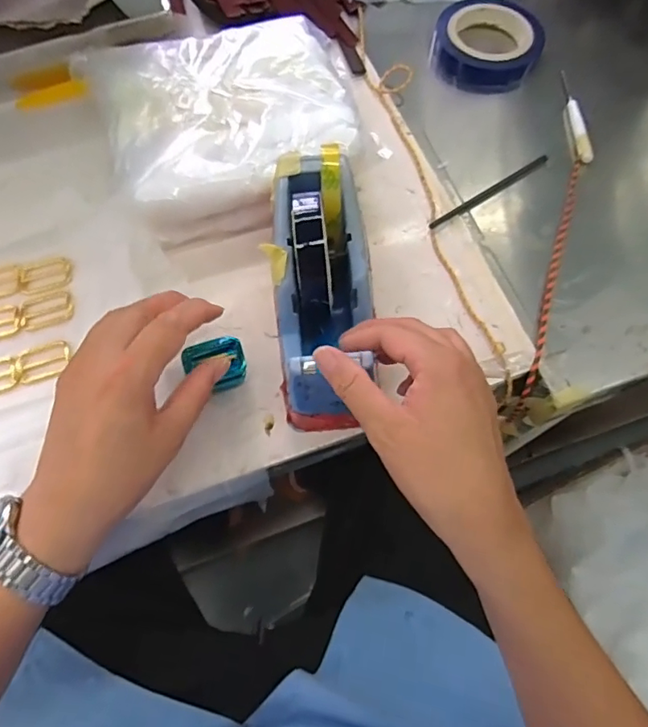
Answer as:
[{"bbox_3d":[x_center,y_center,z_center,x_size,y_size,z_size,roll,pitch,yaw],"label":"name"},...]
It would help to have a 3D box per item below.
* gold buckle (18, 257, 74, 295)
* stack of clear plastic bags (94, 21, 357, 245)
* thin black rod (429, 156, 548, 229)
[{"bbox_3d":[-0.257,-0.081,0.479,0.049,0.004,0.030,-18,69,-7],"label":"gold buckle"},{"bbox_3d":[-0.086,-0.229,0.495,0.235,0.060,0.214,-17,69,-6],"label":"stack of clear plastic bags"},{"bbox_3d":[0.160,-0.165,0.498,0.141,0.005,0.009,-32,73,-11],"label":"thin black rod"}]

